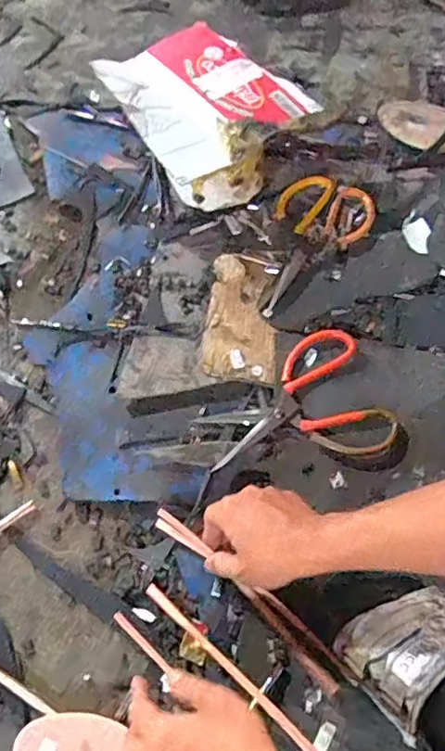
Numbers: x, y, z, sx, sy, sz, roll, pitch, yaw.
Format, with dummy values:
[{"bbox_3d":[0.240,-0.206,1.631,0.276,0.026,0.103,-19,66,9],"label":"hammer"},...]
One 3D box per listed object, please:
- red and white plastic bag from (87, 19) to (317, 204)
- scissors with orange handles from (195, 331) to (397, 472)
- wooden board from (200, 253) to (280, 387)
[{"bbox_3d":[-0.024,-0.321,0.717,0.196,0.117,0.215,-40,71,-16],"label":"red and white plastic bag"},{"bbox_3d":[0.073,0.038,0.592,0.182,0.015,0.141,-20,67,-7],"label":"scissors with orange handles"},{"bbox_3d":[0.022,-0.072,0.655,0.079,0.012,0.172,4,66,3],"label":"wooden board"}]

